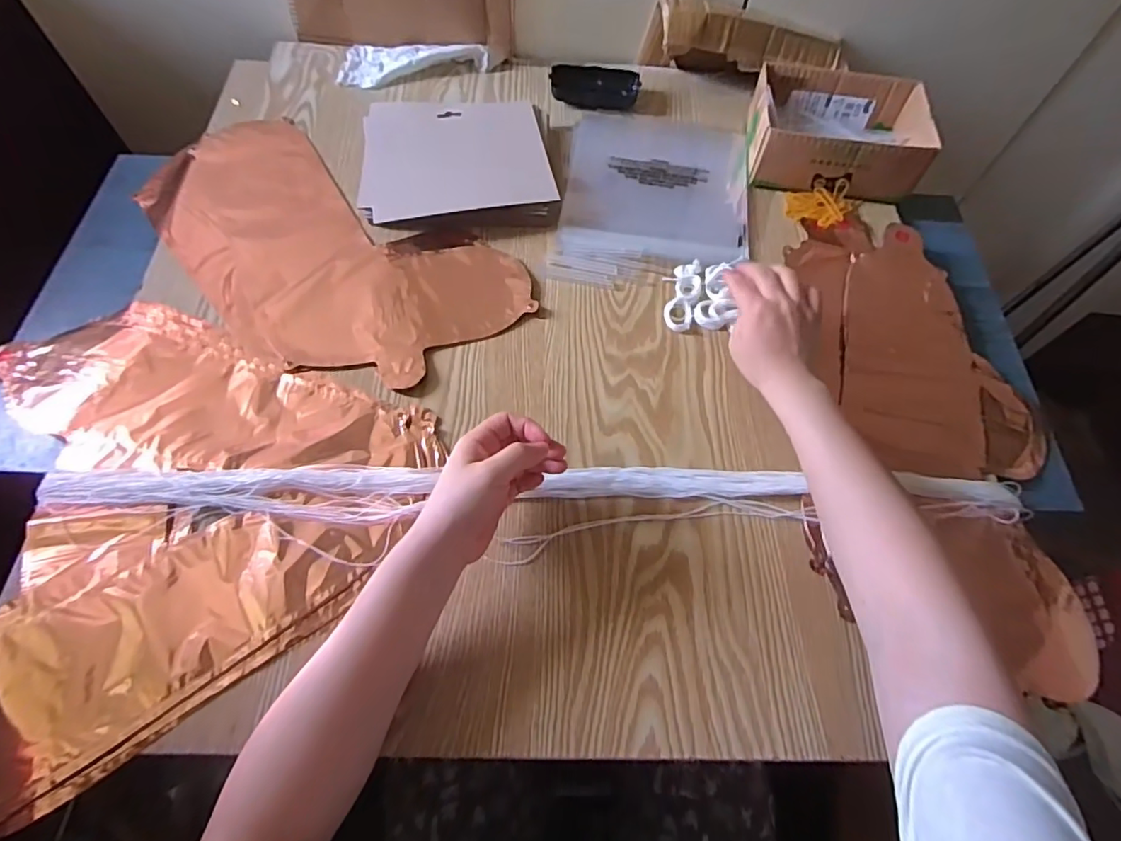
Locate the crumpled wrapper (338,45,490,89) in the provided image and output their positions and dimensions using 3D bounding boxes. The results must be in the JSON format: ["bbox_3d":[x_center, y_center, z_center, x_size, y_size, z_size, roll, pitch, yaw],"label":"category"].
[{"bbox_3d":[-0.183,-0.443,0.705,0.179,0.021,0.074,3,62,-1],"label":"crumpled wrapper"}]

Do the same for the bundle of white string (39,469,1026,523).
[{"bbox_3d":[-0.005,0.059,0.465,0.784,0.020,0.041,-1,63,-3],"label":"bundle of white string"}]

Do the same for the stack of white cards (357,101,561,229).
[{"bbox_3d":[-0.109,-0.279,0.612,0.195,0.029,0.154,-4,63,-5],"label":"stack of white cards"}]

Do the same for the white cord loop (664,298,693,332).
[{"bbox_3d":[0.117,-0.105,0.561,0.027,0.005,0.037,5,62,0],"label":"white cord loop"}]

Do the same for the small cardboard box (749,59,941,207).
[{"bbox_3d":[0.310,-0.327,0.642,0.181,0.063,0.135,10,63,3],"label":"small cardboard box"}]

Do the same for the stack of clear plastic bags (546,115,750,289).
[{"bbox_3d":[0.111,-0.260,0.650,0.209,0.010,0.281,9,62,2],"label":"stack of clear plastic bags"}]

